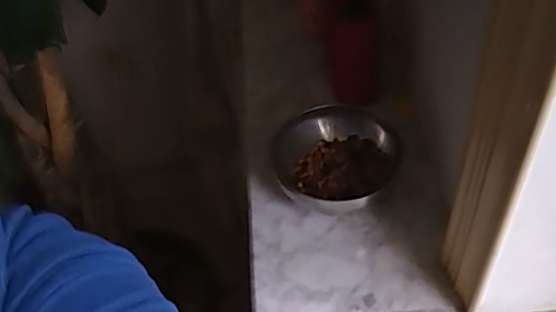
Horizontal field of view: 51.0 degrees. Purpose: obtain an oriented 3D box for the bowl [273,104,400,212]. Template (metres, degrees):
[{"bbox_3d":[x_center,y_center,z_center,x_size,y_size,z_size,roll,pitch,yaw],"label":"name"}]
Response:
[{"bbox_3d":[0.048,0.004,0.483,0.095,0.055,0.103,-2,48,2],"label":"bowl"}]

